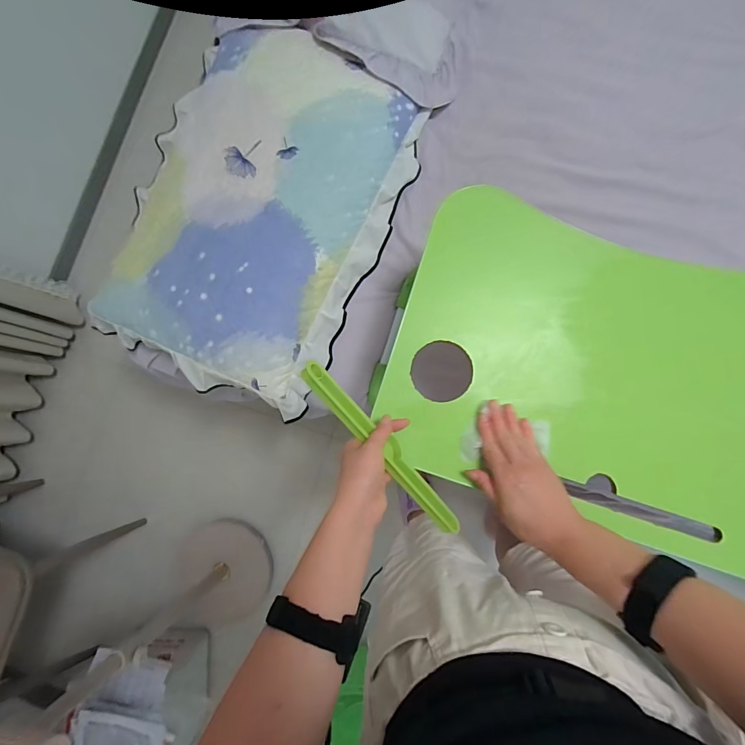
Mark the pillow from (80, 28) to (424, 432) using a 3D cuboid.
[{"bbox_3d":[-0.234,-0.310,0.716,0.489,0.078,0.649,23,86,6],"label":"pillow"}]

